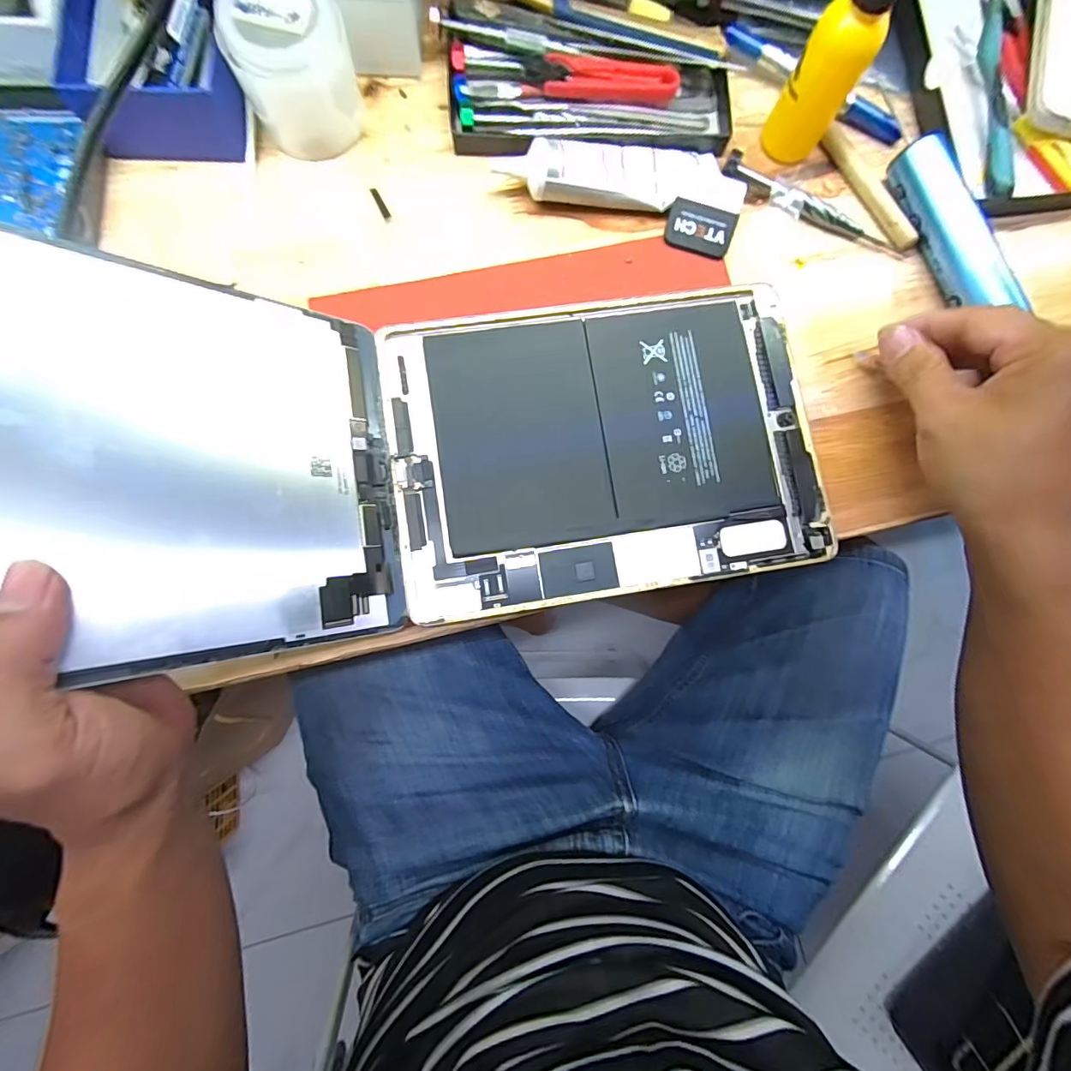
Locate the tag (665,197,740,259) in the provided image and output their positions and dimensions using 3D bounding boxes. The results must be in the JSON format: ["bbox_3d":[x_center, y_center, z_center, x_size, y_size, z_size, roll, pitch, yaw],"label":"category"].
[{"bbox_3d":[0.099,-0.185,0.290,0.039,0.006,0.027,18,86,-3],"label":"tag"}]

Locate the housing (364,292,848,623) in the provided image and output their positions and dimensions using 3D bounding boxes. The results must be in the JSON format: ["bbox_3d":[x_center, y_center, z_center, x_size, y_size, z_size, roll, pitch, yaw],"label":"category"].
[{"bbox_3d":[0.038,-0.051,0.273,0.232,0.008,0.167,-8,84,-4],"label":"housing"}]

